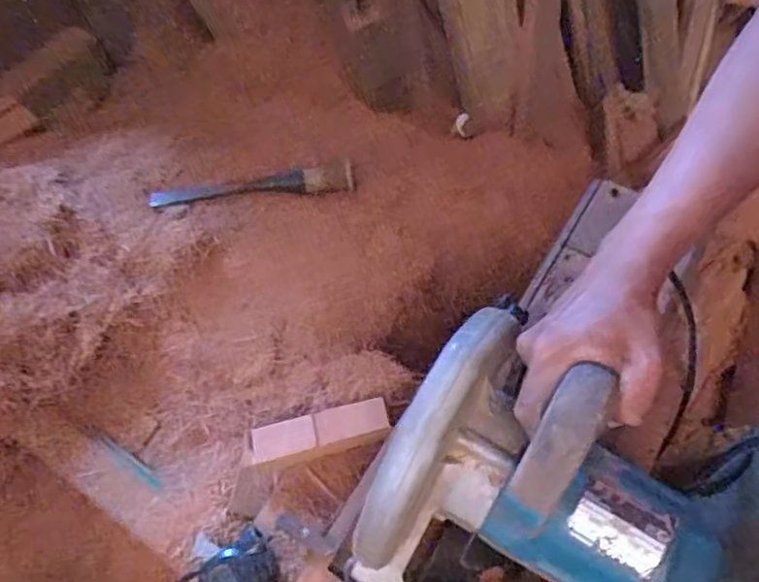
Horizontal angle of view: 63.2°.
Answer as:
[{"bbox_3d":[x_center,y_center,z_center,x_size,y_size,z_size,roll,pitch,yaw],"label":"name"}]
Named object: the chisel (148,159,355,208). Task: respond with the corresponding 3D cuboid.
[{"bbox_3d":[-0.155,-0.130,0.760,0.241,0.024,0.046,-9,63,-7],"label":"chisel"}]

